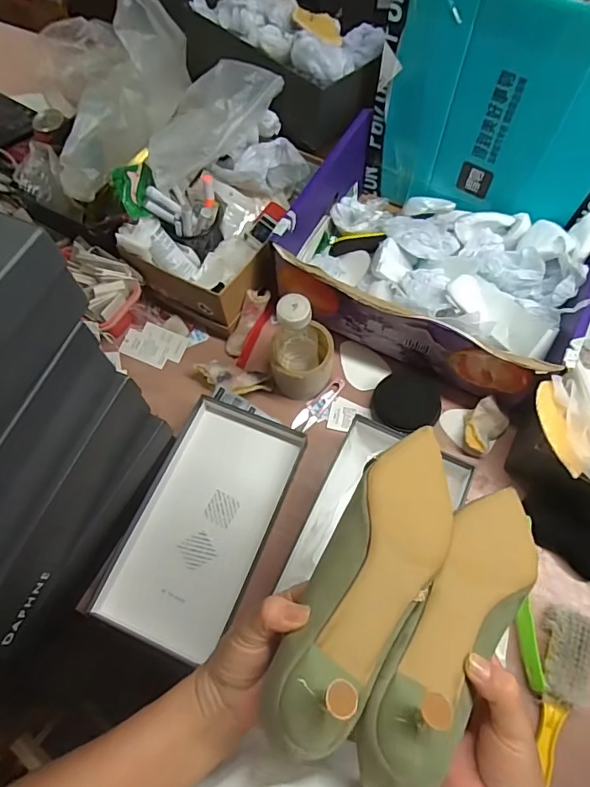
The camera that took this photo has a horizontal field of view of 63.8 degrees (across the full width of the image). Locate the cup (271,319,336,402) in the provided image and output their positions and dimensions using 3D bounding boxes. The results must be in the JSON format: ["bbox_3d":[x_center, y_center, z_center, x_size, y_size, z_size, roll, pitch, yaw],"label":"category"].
[{"bbox_3d":[0.009,-0.044,0.658,0.082,0.091,0.072,9,68,6],"label":"cup"}]

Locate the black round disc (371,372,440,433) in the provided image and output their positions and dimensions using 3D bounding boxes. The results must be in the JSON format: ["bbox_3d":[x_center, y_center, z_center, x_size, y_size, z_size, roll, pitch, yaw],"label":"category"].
[{"bbox_3d":[0.159,0.011,0.676,0.093,0.017,0.085,-1,67,2],"label":"black round disc"}]

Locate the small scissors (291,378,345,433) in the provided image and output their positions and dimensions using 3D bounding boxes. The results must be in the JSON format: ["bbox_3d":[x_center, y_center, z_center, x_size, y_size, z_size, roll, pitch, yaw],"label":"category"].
[{"bbox_3d":[0.037,0.017,0.690,0.035,0.007,0.099,31,72,14],"label":"small scissors"}]

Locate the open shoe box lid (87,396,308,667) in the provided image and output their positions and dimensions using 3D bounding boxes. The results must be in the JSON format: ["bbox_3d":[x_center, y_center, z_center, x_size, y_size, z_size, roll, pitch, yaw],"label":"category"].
[{"bbox_3d":[-0.116,0.163,0.619,0.167,0.034,0.306,20,69,10],"label":"open shoe box lid"}]

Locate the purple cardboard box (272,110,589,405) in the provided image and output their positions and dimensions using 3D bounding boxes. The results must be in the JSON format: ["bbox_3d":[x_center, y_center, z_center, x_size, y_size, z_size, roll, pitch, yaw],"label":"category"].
[{"bbox_3d":[0.201,-0.194,0.687,0.402,0.129,0.295,26,70,13],"label":"purple cardboard box"}]

